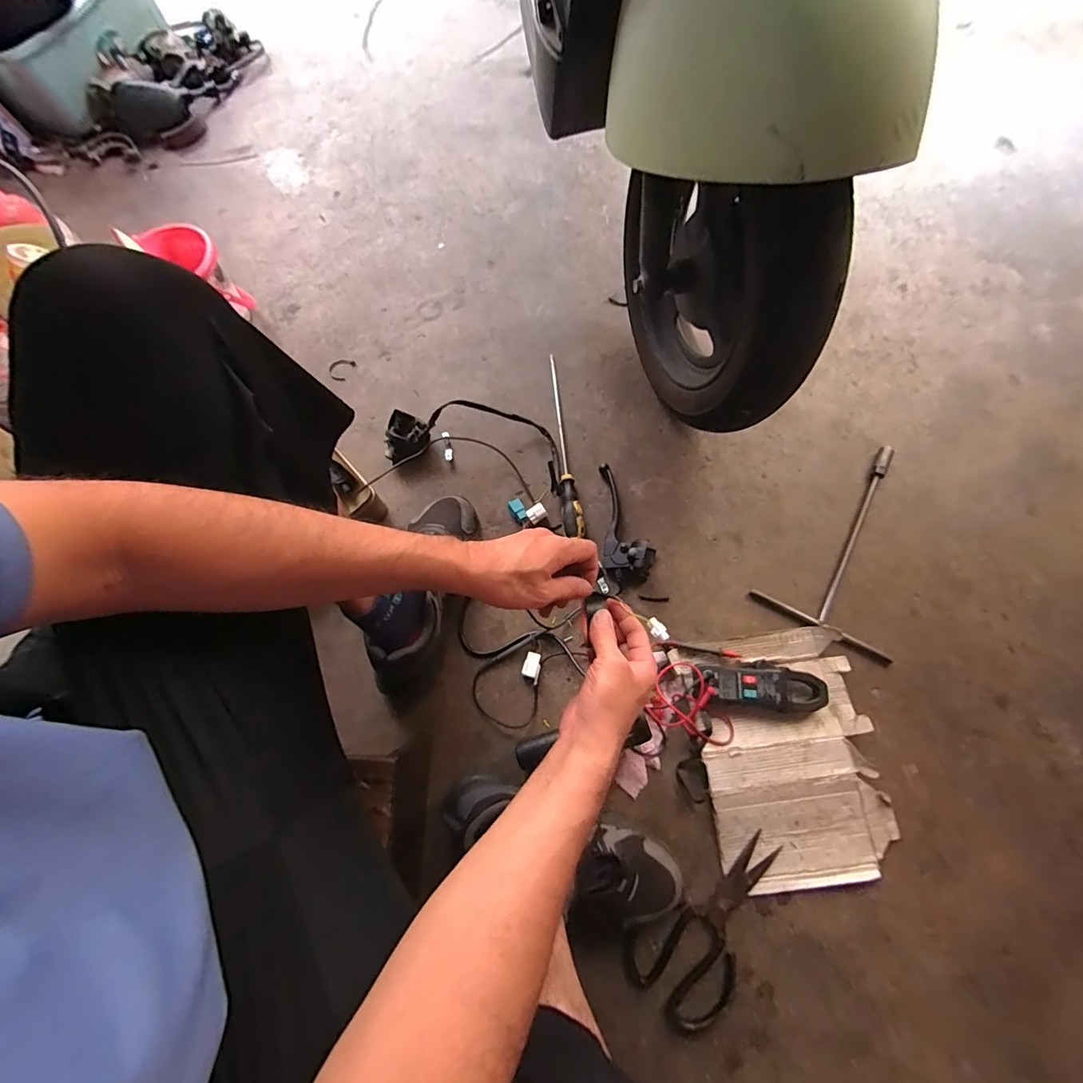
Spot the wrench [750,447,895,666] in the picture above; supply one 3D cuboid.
[{"bbox_3d":[0.455,-0.006,0.656,0.187,0.018,0.301,29,75,11],"label":"wrench"}]

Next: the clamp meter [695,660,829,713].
[{"bbox_3d":[0.287,0.189,0.596,0.158,0.027,0.057,3,72,3],"label":"clamp meter"}]

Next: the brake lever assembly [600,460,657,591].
[{"bbox_3d":[0.128,-0.030,0.663,0.074,0.053,0.184,0,72,2],"label":"brake lever assembly"}]

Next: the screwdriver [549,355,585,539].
[{"bbox_3d":[0.033,-0.162,0.726,0.030,0.026,0.321,-7,72,0],"label":"screwdriver"}]

